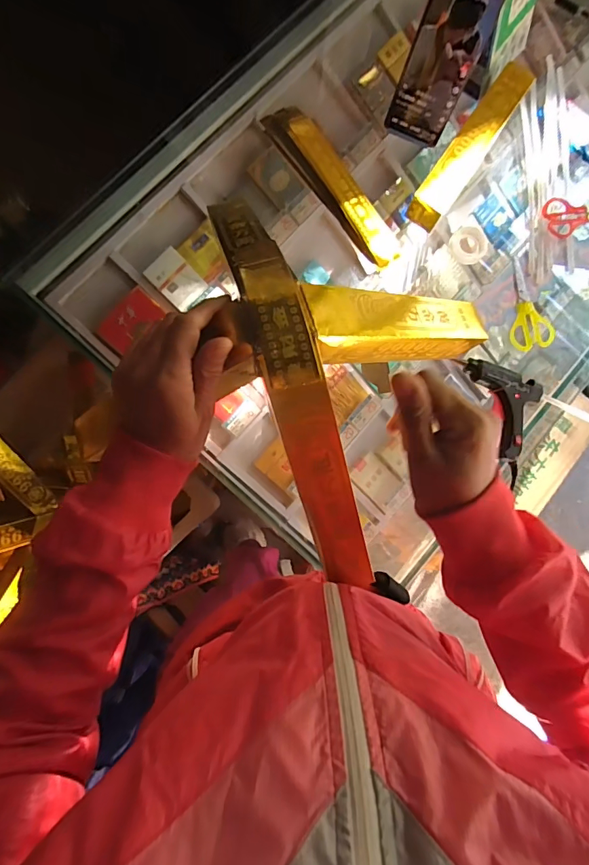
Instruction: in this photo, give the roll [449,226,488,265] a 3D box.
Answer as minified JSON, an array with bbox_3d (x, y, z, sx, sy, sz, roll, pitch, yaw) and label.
[{"bbox_3d":[0.227,-0.242,0.559,0.039,0.019,0.049,-36,88,-7],"label":"roll"}]

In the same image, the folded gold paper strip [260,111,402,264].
[{"bbox_3d":[0.052,-0.320,0.553,0.057,0.022,0.247,-34,88,-7],"label":"folded gold paper strip"}]

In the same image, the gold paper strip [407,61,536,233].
[{"bbox_3d":[0.224,-0.364,0.545,0.047,0.035,0.232,35,83,0],"label":"gold paper strip"}]

